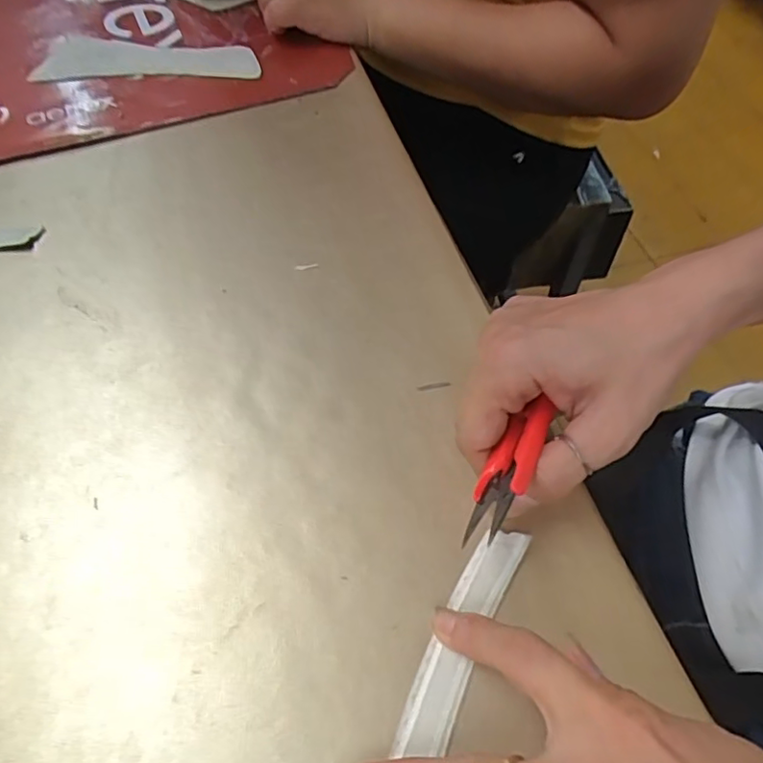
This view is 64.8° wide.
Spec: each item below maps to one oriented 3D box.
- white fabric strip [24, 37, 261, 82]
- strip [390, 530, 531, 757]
[{"bbox_3d":[-0.180,-0.254,0.469,0.165,0.008,0.054,-1,56,-5],"label":"white fabric strip"},{"bbox_3d":[0.015,0.140,0.210,0.026,0.008,0.193,19,57,8],"label":"strip"}]

